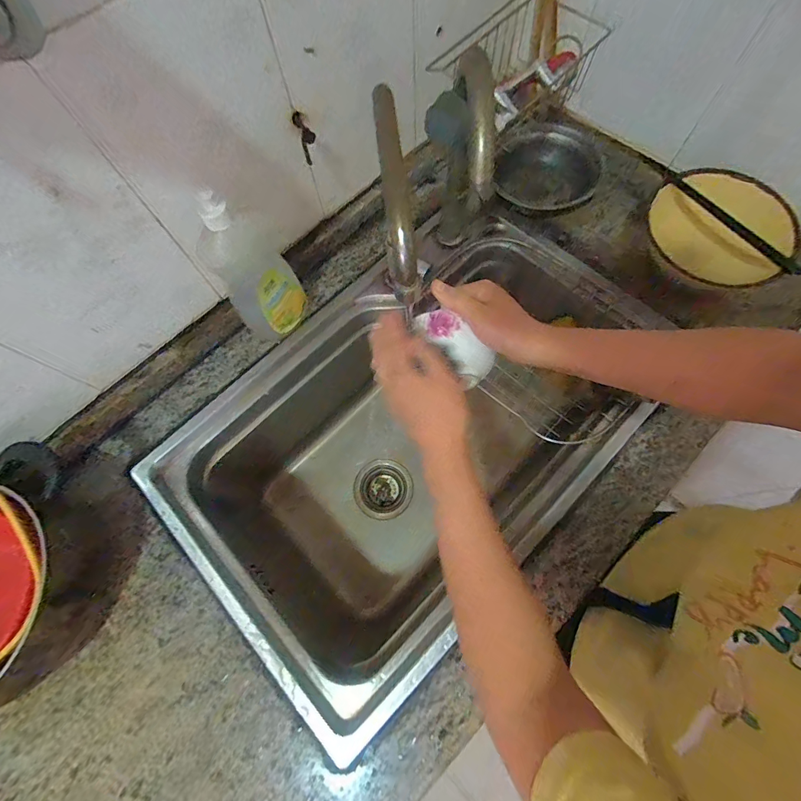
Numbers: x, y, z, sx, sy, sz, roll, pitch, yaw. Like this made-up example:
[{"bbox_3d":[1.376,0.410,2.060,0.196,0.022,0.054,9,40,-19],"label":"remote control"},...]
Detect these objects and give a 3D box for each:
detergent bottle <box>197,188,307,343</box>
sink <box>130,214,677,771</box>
[{"bbox_3d":[-0.183,-0.166,0.489,0.057,0.205,0.102,20,74,10],"label":"detergent bottle"},{"bbox_3d":[0.027,0.054,0.629,0.690,0.284,0.446,-43,73,-10],"label":"sink"}]

